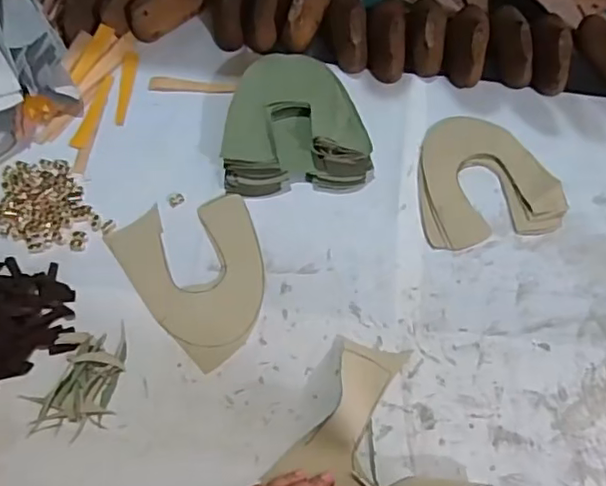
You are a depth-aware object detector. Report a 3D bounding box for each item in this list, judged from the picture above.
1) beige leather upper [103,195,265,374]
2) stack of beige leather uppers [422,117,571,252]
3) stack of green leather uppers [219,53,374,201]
[{"bbox_3d":[-0.106,0.026,0.634,0.148,0.004,0.193,-33,69,-15],"label":"beige leather upper"},{"bbox_3d":[0.215,-0.083,0.691,0.165,0.007,0.173,-9,64,-4],"label":"stack of beige leather uppers"},{"bbox_3d":[-0.009,-0.145,0.696,0.169,0.047,0.169,-3,64,-1],"label":"stack of green leather uppers"}]

